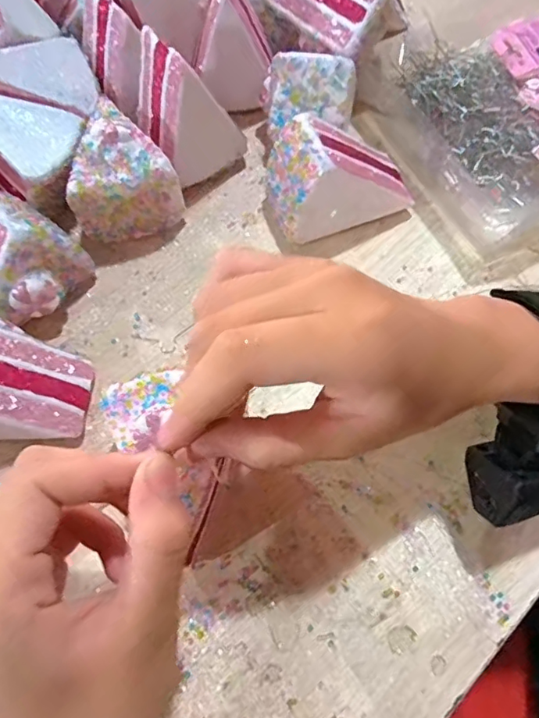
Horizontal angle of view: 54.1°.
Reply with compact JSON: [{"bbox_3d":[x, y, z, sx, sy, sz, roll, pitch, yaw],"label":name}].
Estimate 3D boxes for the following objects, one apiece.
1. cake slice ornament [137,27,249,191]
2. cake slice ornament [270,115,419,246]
[{"bbox_3d":[-0.056,-0.162,0.344,0.053,0.085,0.054,39,72,20],"label":"cake slice ornament"},{"bbox_3d":[0.045,-0.116,0.331,0.091,0.063,0.060,-22,65,-8],"label":"cake slice ornament"}]

